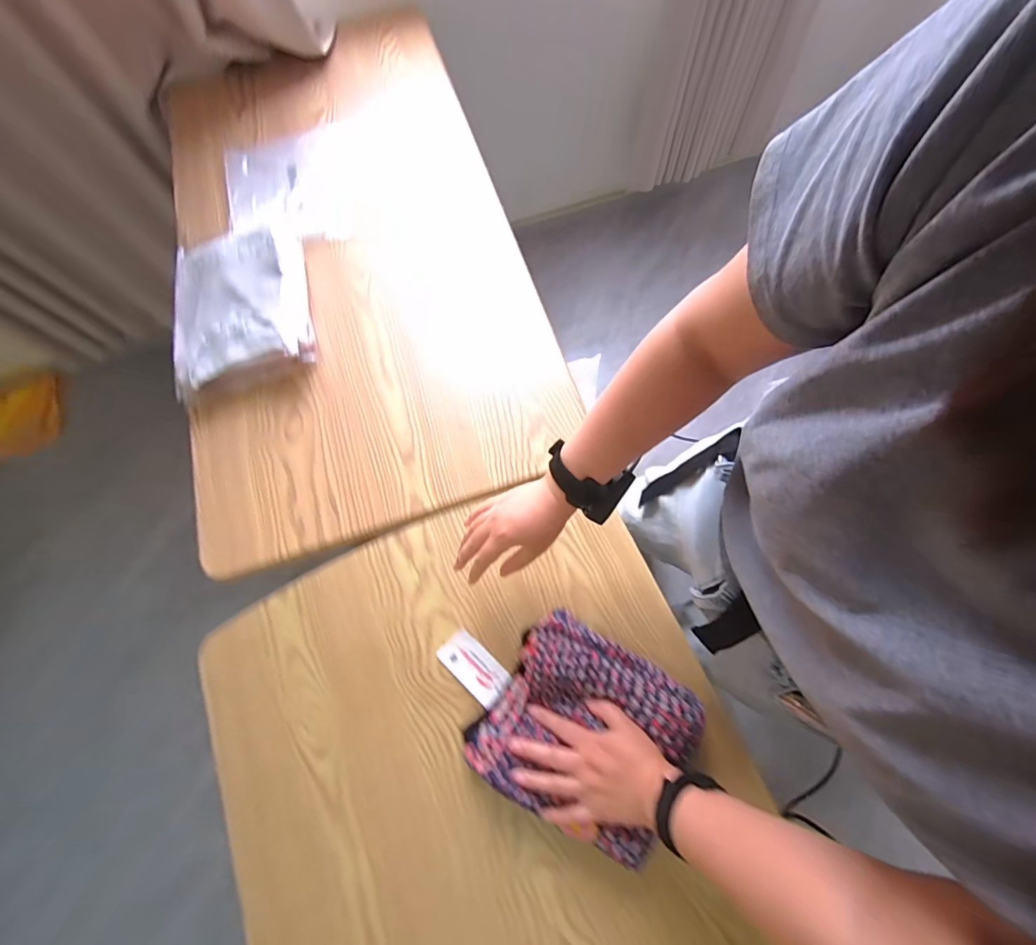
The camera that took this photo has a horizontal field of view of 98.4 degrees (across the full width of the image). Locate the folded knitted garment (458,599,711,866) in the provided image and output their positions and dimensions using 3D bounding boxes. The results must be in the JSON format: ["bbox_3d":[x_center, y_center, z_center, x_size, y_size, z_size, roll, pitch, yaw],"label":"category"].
[{"bbox_3d":[0.071,0.282,0.501,0.205,0.070,0.194,29,75,12],"label":"folded knitted garment"}]

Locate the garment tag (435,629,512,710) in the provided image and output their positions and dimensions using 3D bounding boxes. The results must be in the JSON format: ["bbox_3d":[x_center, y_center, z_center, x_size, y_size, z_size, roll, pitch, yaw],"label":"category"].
[{"bbox_3d":[-0.056,0.244,0.565,0.092,0.008,0.048,39,77,14],"label":"garment tag"}]

